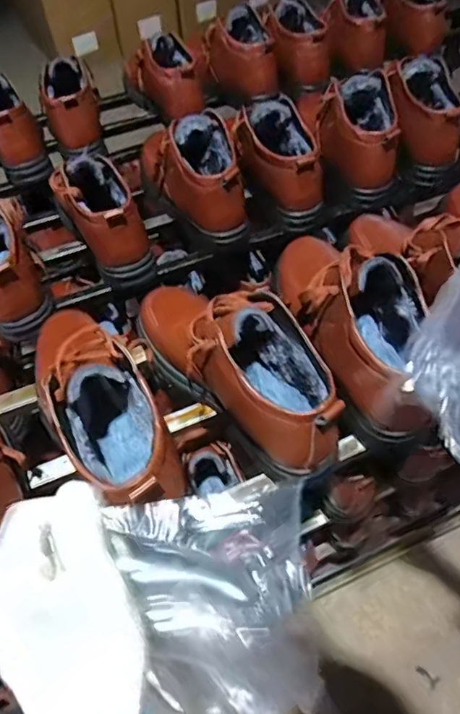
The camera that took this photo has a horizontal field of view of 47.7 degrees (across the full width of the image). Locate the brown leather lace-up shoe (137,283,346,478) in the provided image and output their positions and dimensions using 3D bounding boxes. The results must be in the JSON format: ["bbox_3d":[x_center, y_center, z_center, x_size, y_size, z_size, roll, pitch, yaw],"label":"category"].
[{"bbox_3d":[-0.001,0.000,0.527,0.091,0.122,0.262,-38,60,-23],"label":"brown leather lace-up shoe"}]

